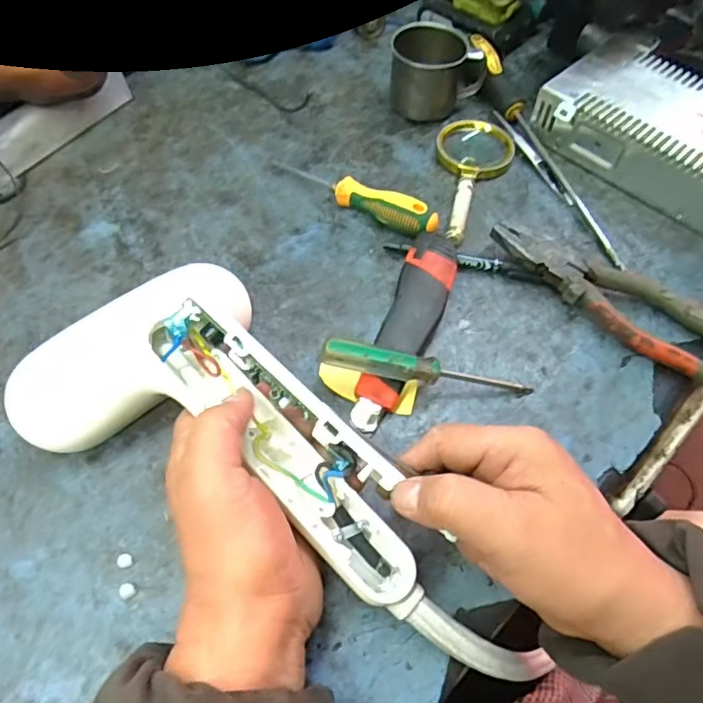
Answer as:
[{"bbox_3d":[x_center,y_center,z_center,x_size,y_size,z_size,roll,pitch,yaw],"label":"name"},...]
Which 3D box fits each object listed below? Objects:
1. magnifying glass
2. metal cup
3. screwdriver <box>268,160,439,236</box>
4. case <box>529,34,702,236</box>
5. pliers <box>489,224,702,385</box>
[{"bbox_3d":[0.094,-0.148,0.481,0.067,0.018,0.137,21,61,11],"label":"magnifying glass"},{"bbox_3d":[0.079,-0.256,0.519,0.084,0.066,0.059,14,60,7],"label":"metal cup"},{"bbox_3d":[0.000,-0.132,0.465,0.156,0.031,0.022,32,64,16],"label":"screwdriver"},{"bbox_3d":[0.281,-0.187,0.488,0.136,0.052,0.214,-40,68,-22],"label":"case"},{"bbox_3d":[0.189,-0.038,0.415,0.189,0.023,0.053,30,63,15],"label":"pliers"}]

